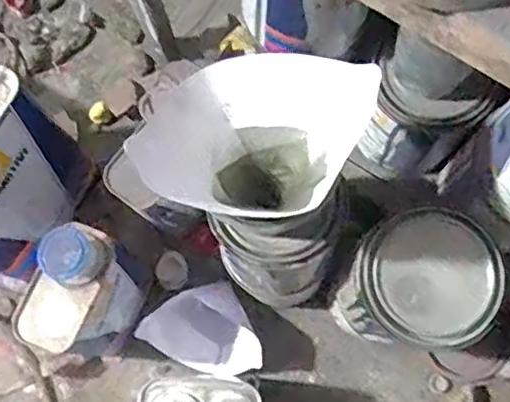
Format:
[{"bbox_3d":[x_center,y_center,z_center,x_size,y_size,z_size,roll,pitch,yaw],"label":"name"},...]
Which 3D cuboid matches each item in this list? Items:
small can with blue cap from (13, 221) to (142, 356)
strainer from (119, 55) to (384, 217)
[{"bbox_3d":[-0.163,0.095,0.629,0.060,0.218,0.114,24,78,9],"label":"small can with blue cap"},{"bbox_3d":[0.008,-0.041,0.398,0.133,0.080,0.101,-1,77,1],"label":"strainer"}]

